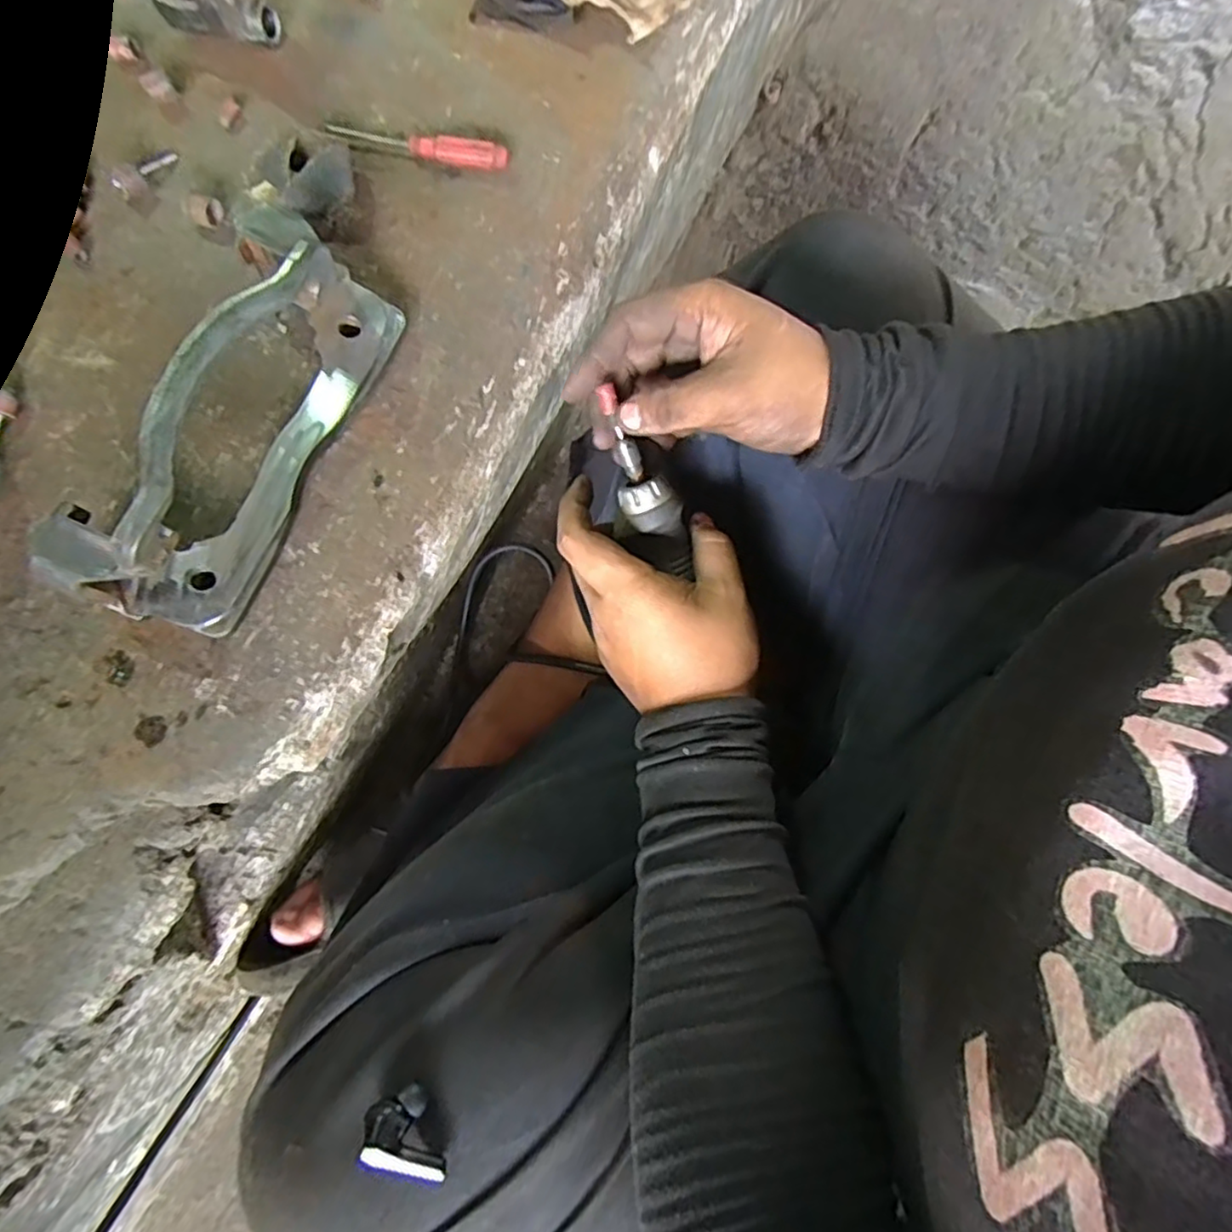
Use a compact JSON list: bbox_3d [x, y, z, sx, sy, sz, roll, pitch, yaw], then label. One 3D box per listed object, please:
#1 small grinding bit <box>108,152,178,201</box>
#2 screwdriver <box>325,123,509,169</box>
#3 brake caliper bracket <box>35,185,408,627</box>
[{"bbox_3d":[-0.255,-0.242,0.360,0.016,0.013,0.038,25,64,4],"label":"small grinding bit"},{"bbox_3d":[-0.109,-0.259,0.363,0.101,0.014,0.013,15,78,2],"label":"screwdriver"},{"bbox_3d":[-0.167,-0.087,0.293,0.057,0.080,0.188,23,79,4],"label":"brake caliper bracket"}]

